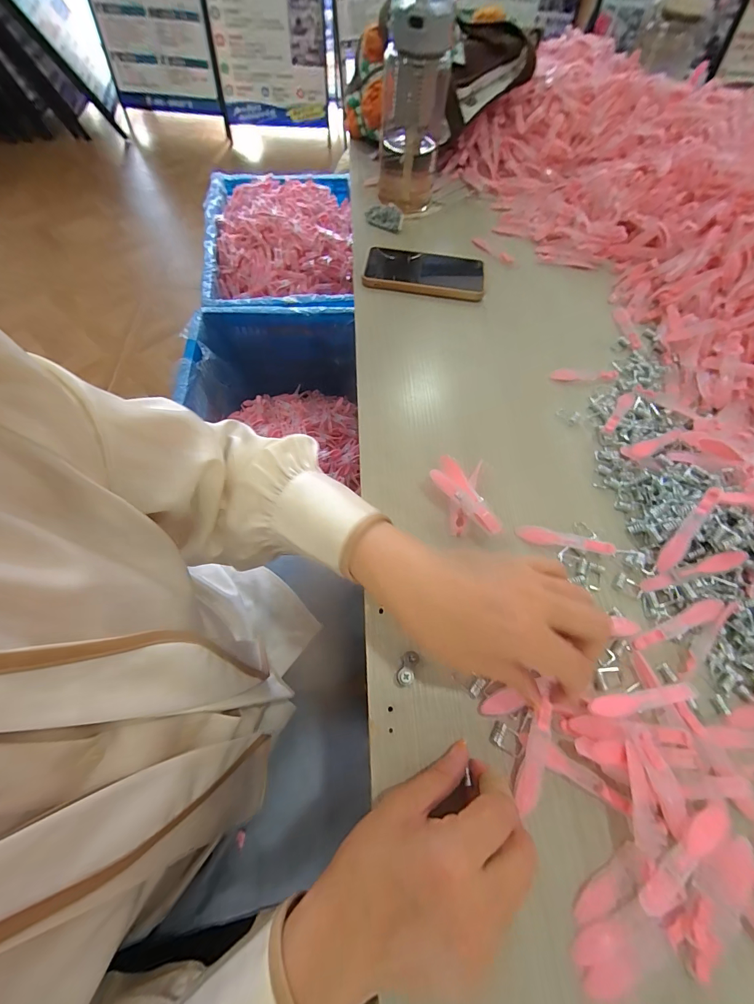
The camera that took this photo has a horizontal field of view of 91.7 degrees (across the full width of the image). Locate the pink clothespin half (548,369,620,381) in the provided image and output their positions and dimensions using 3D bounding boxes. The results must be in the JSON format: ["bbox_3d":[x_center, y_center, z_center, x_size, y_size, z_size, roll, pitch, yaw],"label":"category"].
[{"bbox_3d":[0.237,-0.146,0.417,0.080,0.005,0.015,0,64,-3],"label":"pink clothespin half"}]

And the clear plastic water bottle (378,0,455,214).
[{"bbox_3d":[0.049,-0.507,0.477,0.088,0.200,0.095,-4,64,-5],"label":"clear plastic water bottle"}]

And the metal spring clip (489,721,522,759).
[{"bbox_3d":[0.091,0.167,0.257,0.022,0.008,0.016,28,66,10],"label":"metal spring clip"}]

